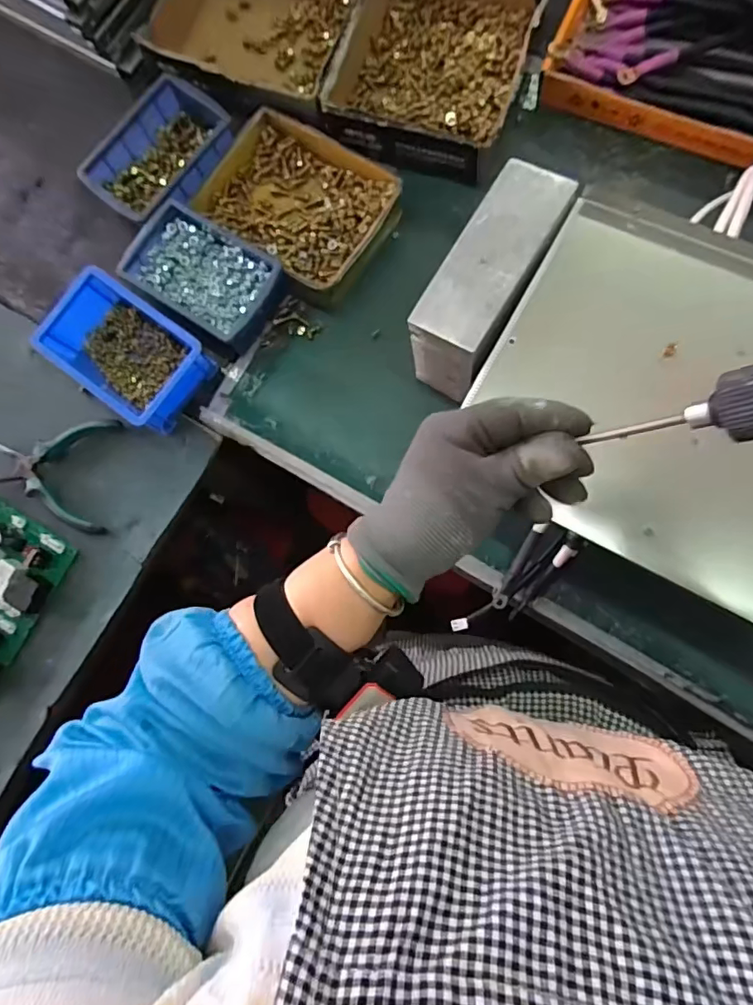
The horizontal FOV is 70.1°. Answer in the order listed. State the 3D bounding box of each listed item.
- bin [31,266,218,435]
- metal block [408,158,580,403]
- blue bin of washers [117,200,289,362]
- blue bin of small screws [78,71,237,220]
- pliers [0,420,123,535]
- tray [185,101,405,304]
[{"bbox_3d":[-0.246,-0.147,0.533,0.144,0.056,0.099,36,88,9],"label":"bin"},{"bbox_3d":[0.095,-0.182,0.468,0.063,0.114,0.167,30,87,9],"label":"metal block"},{"bbox_3d":[-0.171,-0.221,0.538,0.143,0.046,0.101,36,88,9],"label":"blue bin of washers"},{"bbox_3d":[-0.218,-0.353,0.558,0.106,0.050,0.146,35,88,9],"label":"blue bin of small screws"},{"bbox_3d":[-0.337,-0.031,0.544,0.145,0.023,0.113,4,83,7],"label":"pliers"},{"bbox_3d":[-0.081,-0.304,0.548,0.185,0.032,0.142,34,88,9],"label":"tray"}]

